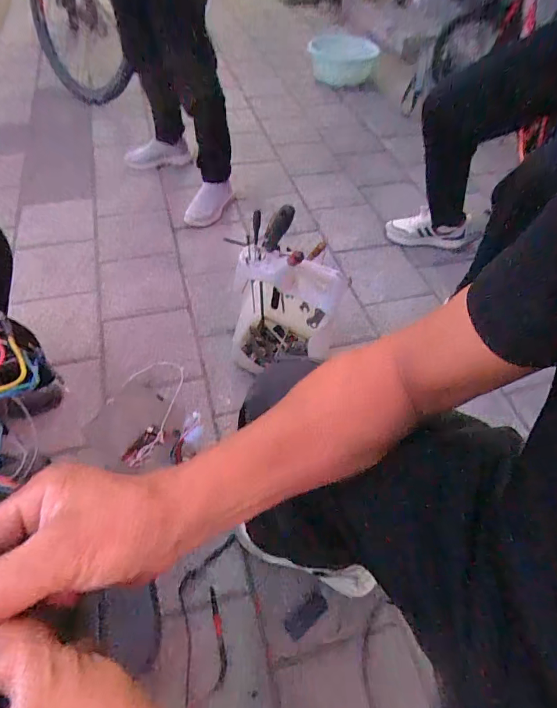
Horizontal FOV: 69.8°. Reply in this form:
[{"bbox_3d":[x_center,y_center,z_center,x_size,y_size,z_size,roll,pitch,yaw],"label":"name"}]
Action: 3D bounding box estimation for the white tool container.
[{"bbox_3d":[0.003,-0.101,0.922,0.222,0.329,0.167,-6,55,-9],"label":"white tool container"}]

